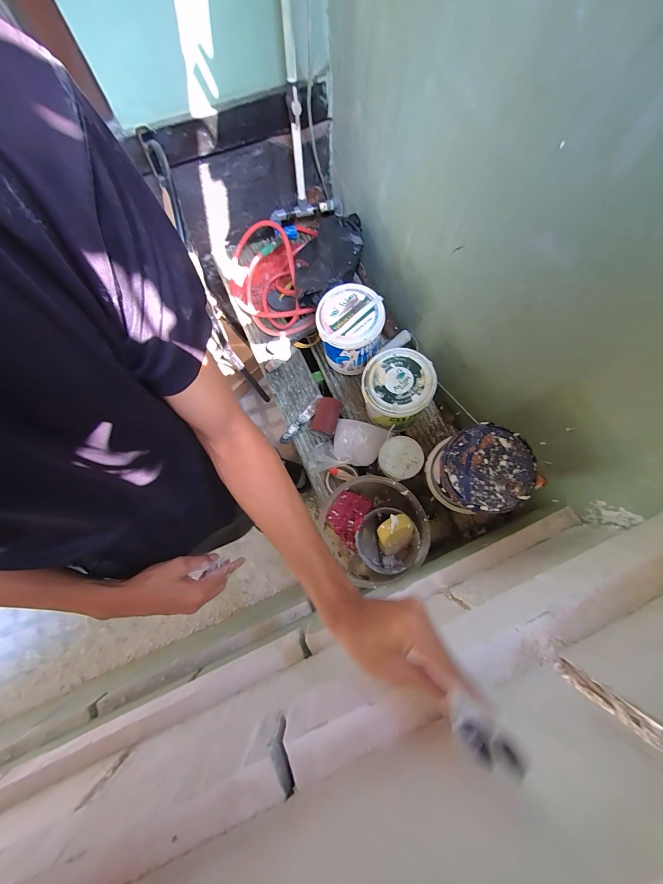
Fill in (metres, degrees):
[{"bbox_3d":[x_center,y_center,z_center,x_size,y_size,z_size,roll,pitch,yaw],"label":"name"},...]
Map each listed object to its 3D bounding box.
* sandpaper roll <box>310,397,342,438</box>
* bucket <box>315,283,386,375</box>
[{"bbox_3d":[-0.016,-0.074,0.931,0.071,0.065,0.113,15,77,4],"label":"sandpaper roll"},{"bbox_3d":[0.051,-0.319,0.901,0.175,0.243,0.170,0,77,0],"label":"bucket"}]

